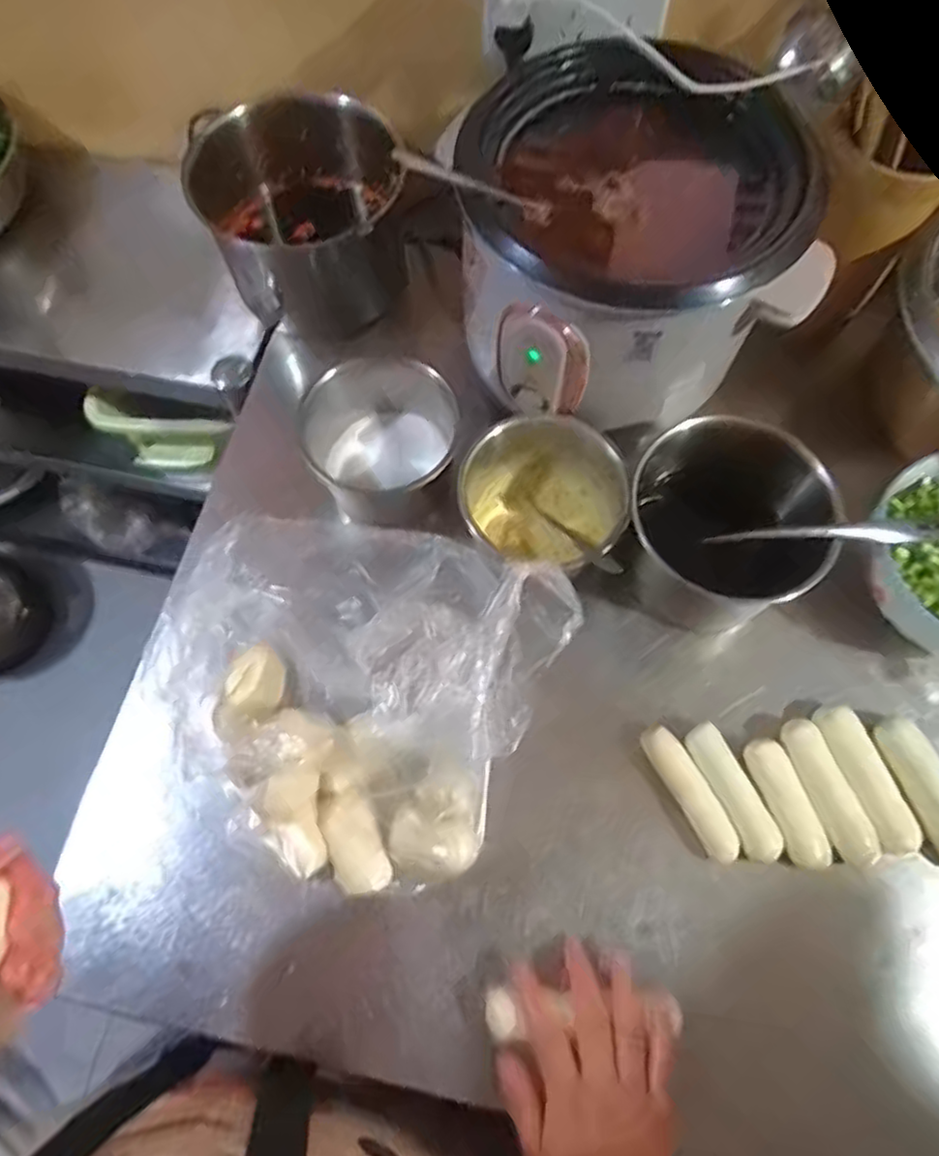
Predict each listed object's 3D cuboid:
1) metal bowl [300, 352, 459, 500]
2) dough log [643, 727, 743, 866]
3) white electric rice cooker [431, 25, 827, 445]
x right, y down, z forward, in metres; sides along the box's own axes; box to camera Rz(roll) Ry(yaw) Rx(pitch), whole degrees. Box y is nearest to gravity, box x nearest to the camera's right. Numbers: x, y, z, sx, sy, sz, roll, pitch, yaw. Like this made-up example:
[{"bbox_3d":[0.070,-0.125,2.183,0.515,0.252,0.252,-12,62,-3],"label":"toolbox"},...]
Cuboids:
[{"bbox_3d":[-0.082,-0.135,0.626,0.128,0.081,0.108,-7,68,-3],"label":"metal bowl"},{"bbox_3d":[0.164,0.162,0.527,0.025,0.026,0.103,-28,71,-11],"label":"dough log"},{"bbox_3d":[0.113,-0.267,0.568,0.238,0.172,0.258,-13,69,-6],"label":"white electric rice cooker"}]

